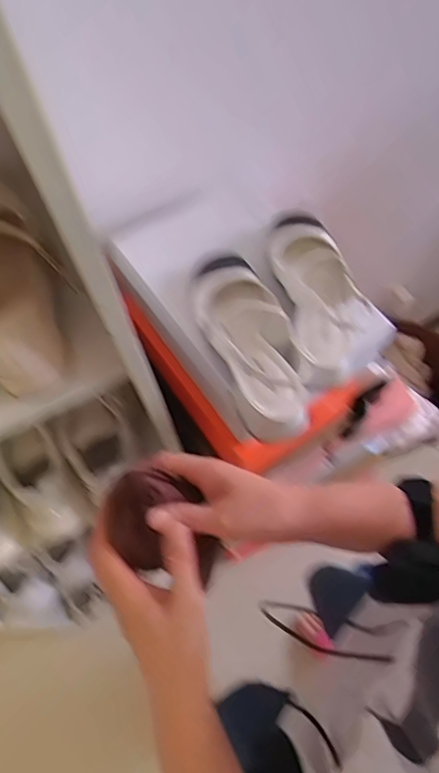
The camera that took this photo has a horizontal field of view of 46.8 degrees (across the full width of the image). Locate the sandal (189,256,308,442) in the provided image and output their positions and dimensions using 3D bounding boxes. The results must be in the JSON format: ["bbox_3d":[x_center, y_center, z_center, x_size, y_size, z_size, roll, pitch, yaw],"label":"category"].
[{"bbox_3d":[0.027,-0.054,0.516,0.086,0.064,0.229,-17,63,-4],"label":"sandal"}]

